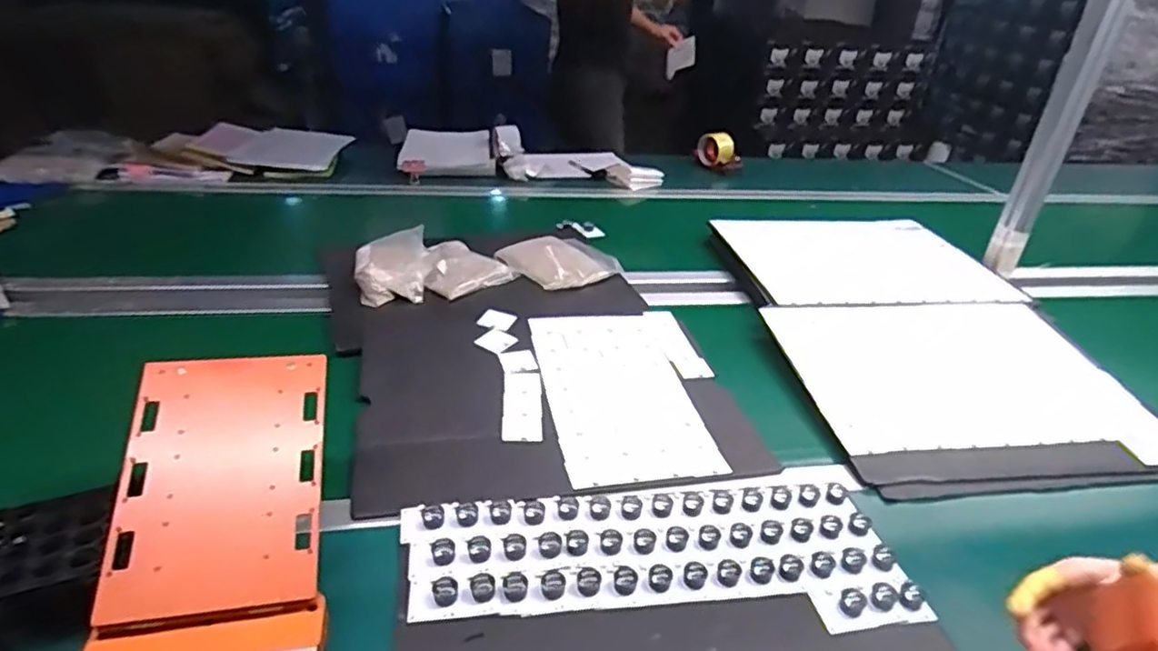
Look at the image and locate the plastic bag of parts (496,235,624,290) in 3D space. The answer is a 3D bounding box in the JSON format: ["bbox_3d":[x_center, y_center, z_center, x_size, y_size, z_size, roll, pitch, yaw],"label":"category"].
[{"bbox_3d":[-0.037,-0.114,1.185,0.189,0.025,0.169,-15,36,-30],"label":"plastic bag of parts"}]

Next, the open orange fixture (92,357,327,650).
[{"bbox_3d":[-0.291,0.214,0.514,0.166,0.060,0.459,-2,46,-15],"label":"open orange fixture"}]

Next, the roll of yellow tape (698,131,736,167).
[{"bbox_3d":[0.380,-0.491,1.843,0.056,0.098,0.113,-9,33,-22],"label":"roll of yellow tape"}]

